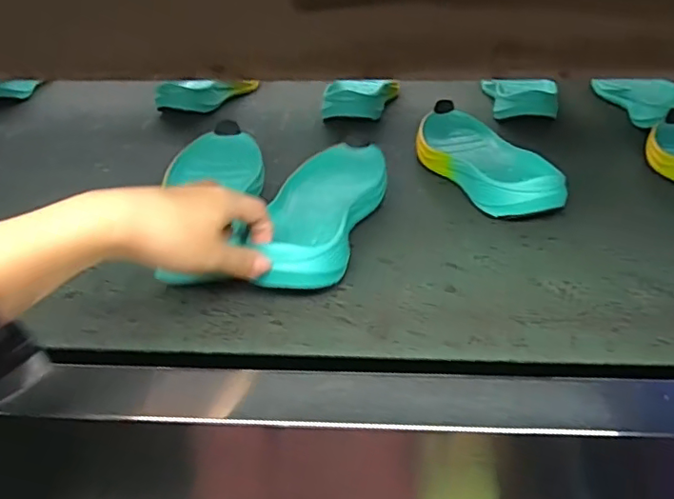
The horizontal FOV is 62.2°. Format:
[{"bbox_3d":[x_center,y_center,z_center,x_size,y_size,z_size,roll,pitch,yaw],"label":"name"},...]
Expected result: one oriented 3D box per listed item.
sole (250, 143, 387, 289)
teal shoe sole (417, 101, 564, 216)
[{"bbox_3d":[-0.011,-0.038,0.477,0.087,0.038,0.222,5,32,10],"label":"sole"},{"bbox_3d":[0.140,-0.095,0.566,0.088,0.041,0.219,-9,34,-10],"label":"teal shoe sole"}]

